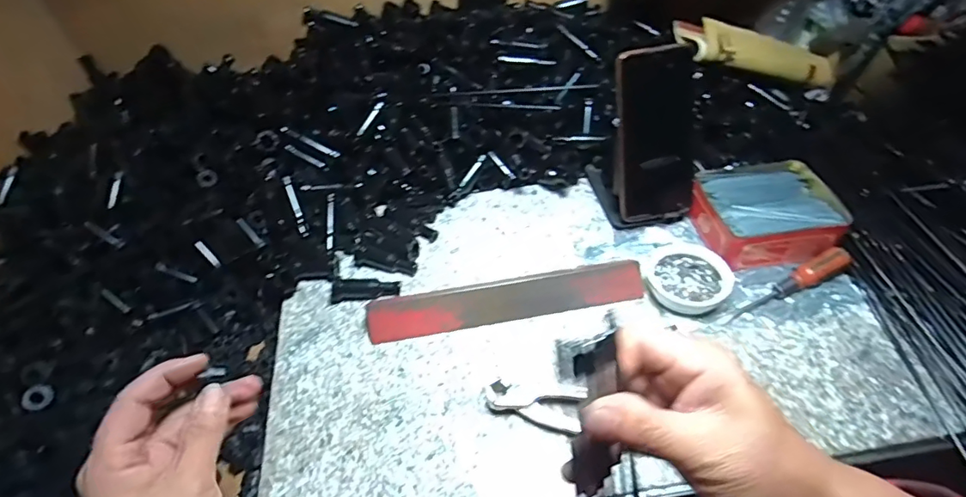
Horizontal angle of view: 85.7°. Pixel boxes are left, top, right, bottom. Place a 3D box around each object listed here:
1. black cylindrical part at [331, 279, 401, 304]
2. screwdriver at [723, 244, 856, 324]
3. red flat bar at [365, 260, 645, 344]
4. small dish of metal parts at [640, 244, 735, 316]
[{"bbox_3d":[-0.115,0.041,0.511,0.066,0.021,0.016,-7,47,-2],"label":"black cylindrical part"},{"bbox_3d":[0.285,0.034,0.481,0.138,0.019,0.024,-25,50,-18],"label":"screwdriver"},{"bbox_3d":[0.022,0.048,0.488,0.255,0.019,0.031,-9,47,-4],"label":"red flat bar"},{"bbox_3d":[0.191,0.024,0.490,0.076,0.018,0.078,-34,54,-24],"label":"small dish of metal parts"}]

